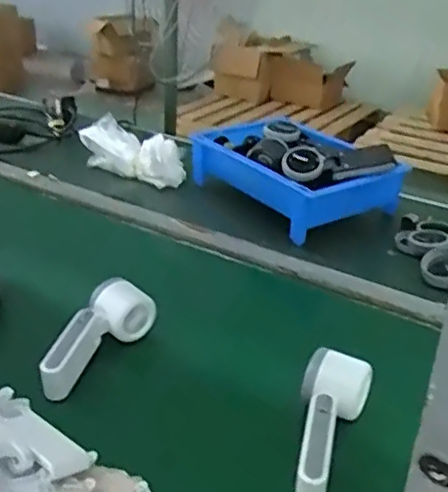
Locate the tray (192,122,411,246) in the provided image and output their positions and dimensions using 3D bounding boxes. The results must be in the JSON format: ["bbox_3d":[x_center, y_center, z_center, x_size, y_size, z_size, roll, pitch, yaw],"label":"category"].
[{"bbox_3d":[0.103,-0.130,1.039,0.189,0.106,0.313,-15,33,-30],"label":"tray"}]

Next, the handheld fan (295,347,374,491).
[{"bbox_3d":[0.094,0.161,0.580,0.061,0.051,0.152,10,29,14],"label":"handheld fan"}]

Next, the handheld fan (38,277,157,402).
[{"bbox_3d":[-0.139,0.094,0.687,0.056,0.058,0.159,15,31,23],"label":"handheld fan"}]

